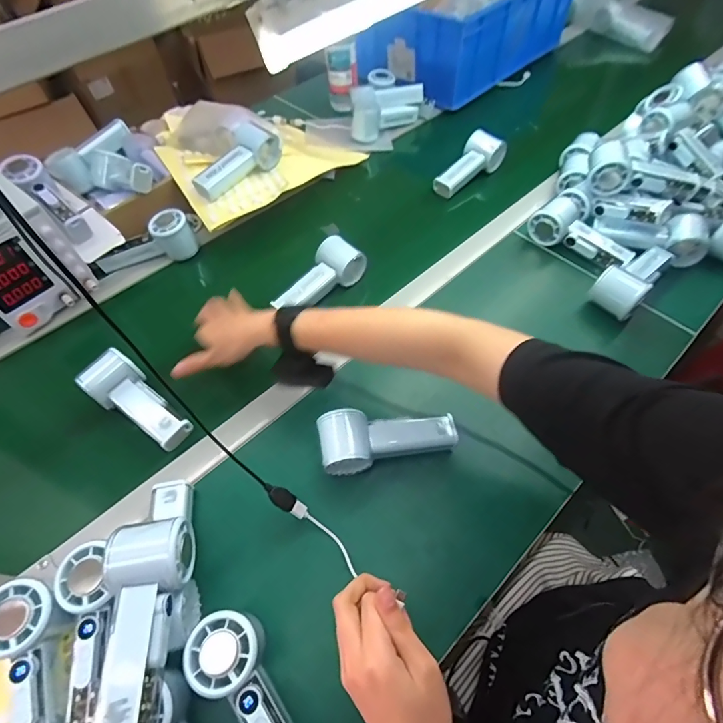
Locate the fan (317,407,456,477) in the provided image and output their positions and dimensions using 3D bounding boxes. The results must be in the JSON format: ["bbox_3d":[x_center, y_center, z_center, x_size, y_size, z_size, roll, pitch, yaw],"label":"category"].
[{"bbox_3d":[0.029,0.086,0.468,0.146,0.061,0.059,-9,56,-4],"label":"fan"}]

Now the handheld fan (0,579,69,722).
[{"bbox_3d":[-0.270,0.256,0.347,0.050,0.039,0.142,-20,74,-11],"label":"handheld fan"}]

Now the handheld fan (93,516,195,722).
[{"bbox_3d":[-0.173,0.206,0.336,0.056,0.054,0.146,-7,56,-2],"label":"handheld fan"}]

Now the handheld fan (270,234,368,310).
[{"bbox_3d":[-0.057,-0.119,0.601,0.068,0.041,0.129,28,62,19],"label":"handheld fan"}]

